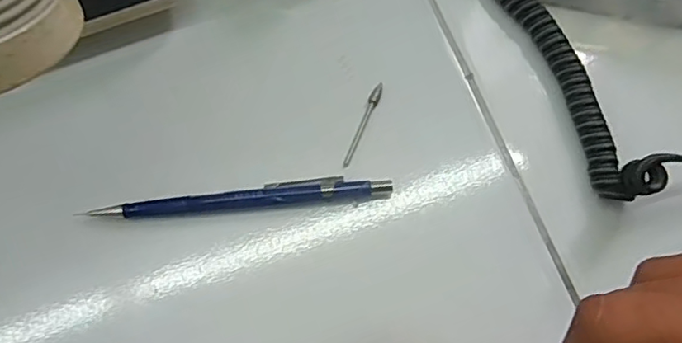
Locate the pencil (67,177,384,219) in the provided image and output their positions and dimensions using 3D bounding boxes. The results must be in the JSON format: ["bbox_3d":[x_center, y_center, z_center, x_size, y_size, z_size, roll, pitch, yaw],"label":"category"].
[{"bbox_3d":[-0.045,0.012,0.265,0.134,0.008,0.012,-4,71,-2],"label":"pencil"}]

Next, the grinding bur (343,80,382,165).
[{"bbox_3d":[0.010,-0.023,0.279,0.005,0.004,0.045,24,74,6],"label":"grinding bur"}]

